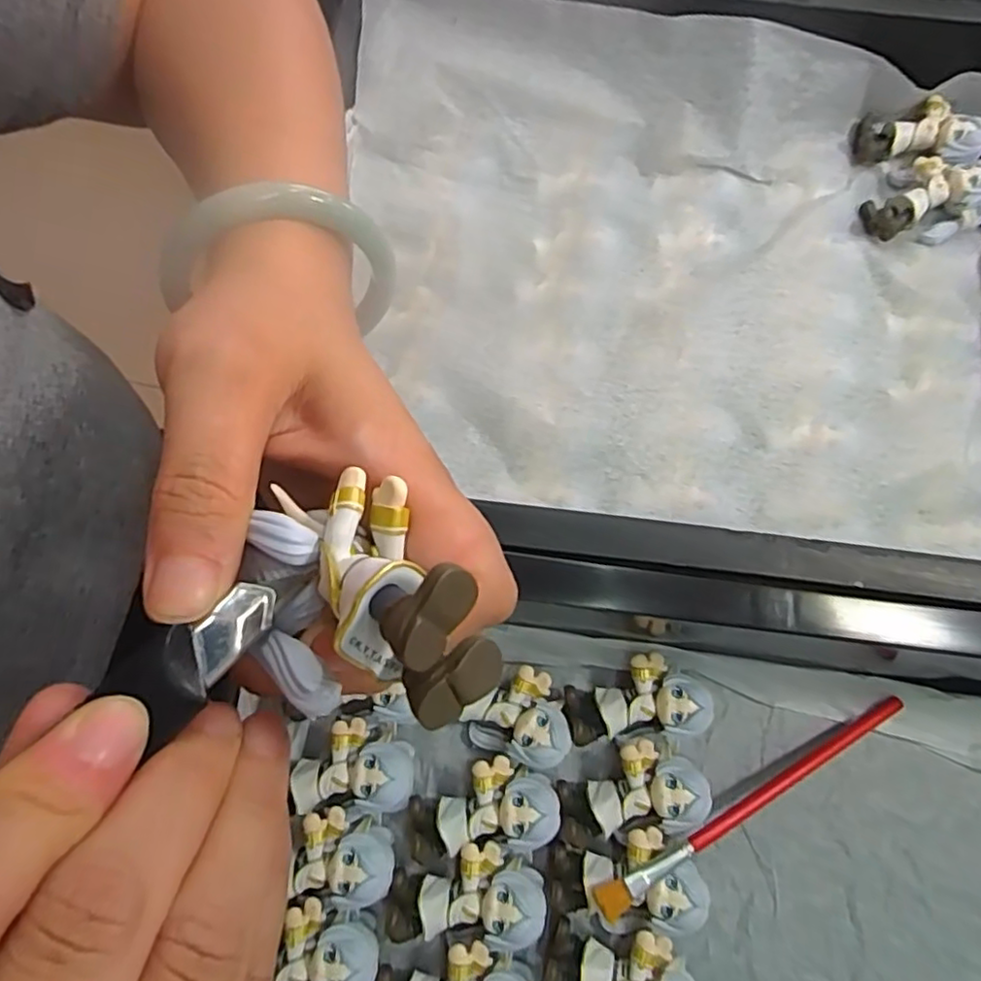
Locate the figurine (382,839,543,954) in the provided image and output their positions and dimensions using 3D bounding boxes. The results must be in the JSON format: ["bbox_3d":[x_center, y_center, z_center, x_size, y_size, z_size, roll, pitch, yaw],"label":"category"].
[{"bbox_3d":[-0.010,0.166,0.262,0.063,0.022,0.035,-9,72,9],"label":"figurine"}]

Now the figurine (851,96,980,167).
[{"bbox_3d":[0.235,-0.195,0.349,0.062,0.021,0.033,14,70,28],"label":"figurine"}]

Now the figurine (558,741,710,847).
[{"bbox_3d":[0.060,0.129,0.275,0.060,0.025,0.036,-6,72,-3],"label":"figurine"}]

